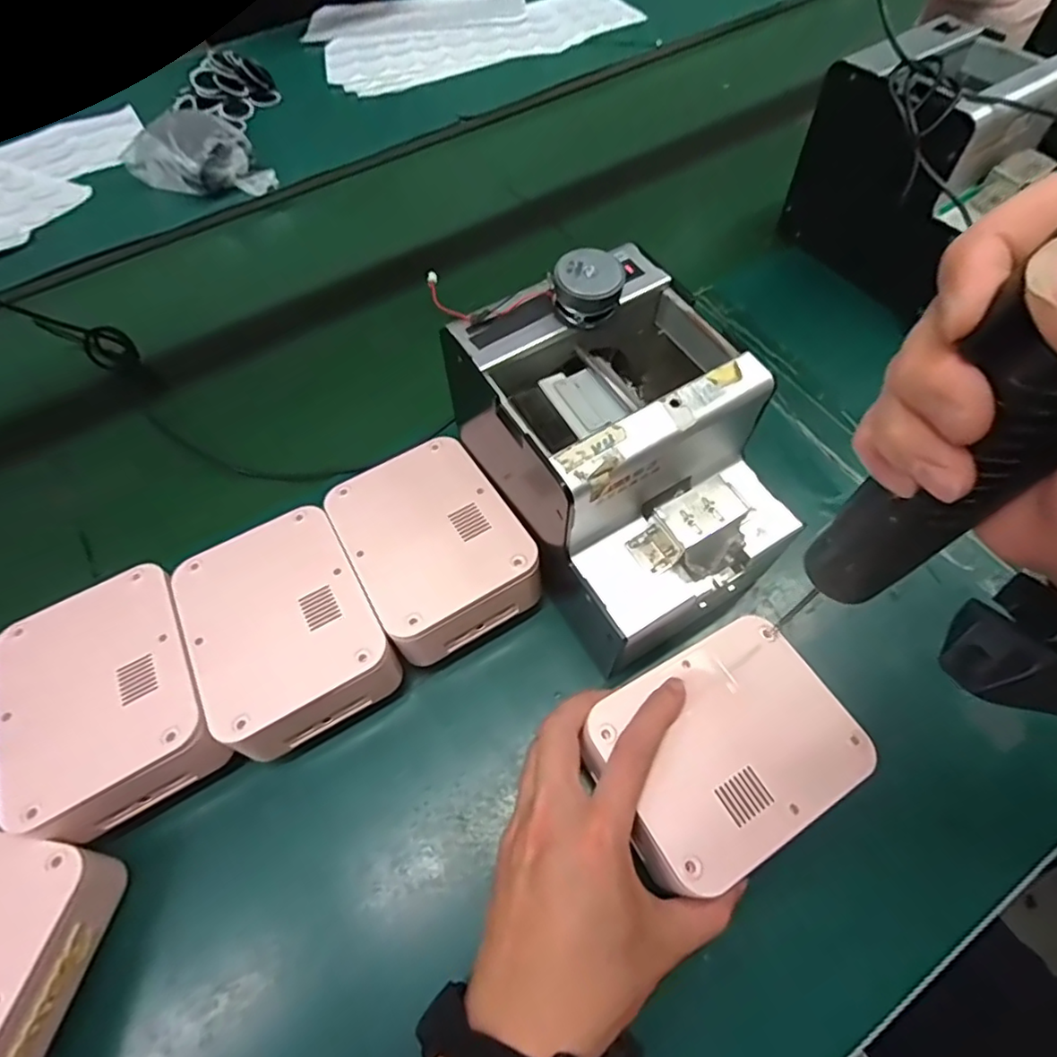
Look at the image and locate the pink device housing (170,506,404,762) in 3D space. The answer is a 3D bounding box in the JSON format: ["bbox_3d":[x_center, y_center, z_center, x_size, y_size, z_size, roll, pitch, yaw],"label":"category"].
[{"bbox_3d":[-0.144,0.061,0.359,0.097,0.065,0.128,-29,62,-13],"label":"pink device housing"}]

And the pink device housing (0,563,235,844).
[{"bbox_3d":[-0.234,0.090,0.328,0.097,0.039,0.129,-28,62,-13],"label":"pink device housing"}]

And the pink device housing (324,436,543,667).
[{"bbox_3d":[-0.061,0.006,0.368,0.096,0.035,0.129,-29,62,-13],"label":"pink device housing"}]

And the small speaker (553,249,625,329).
[{"bbox_3d":[0.030,-0.122,0.300,0.033,0.023,0.030,7,60,7],"label":"small speaker"}]

